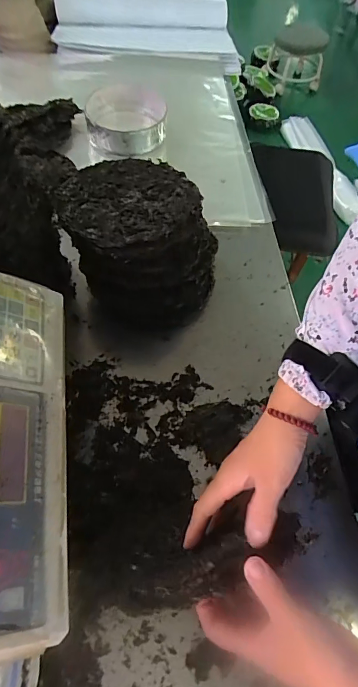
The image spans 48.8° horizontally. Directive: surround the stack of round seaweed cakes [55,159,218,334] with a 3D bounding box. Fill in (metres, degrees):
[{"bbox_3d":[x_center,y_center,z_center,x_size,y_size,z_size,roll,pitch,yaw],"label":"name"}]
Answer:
[{"bbox_3d":[-0.056,-0.157,0.630,0.227,0.180,0.225,-20,63,-15],"label":"stack of round seaweed cakes"}]

